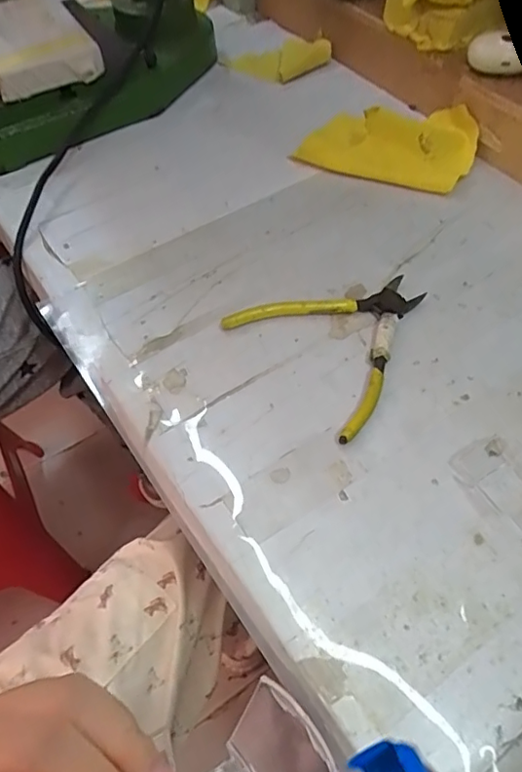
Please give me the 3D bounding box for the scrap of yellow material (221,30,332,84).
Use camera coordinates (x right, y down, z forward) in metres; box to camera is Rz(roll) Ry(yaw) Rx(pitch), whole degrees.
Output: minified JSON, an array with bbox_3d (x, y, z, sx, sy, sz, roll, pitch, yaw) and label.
[{"bbox_3d":[0.029,-0.393,0.660,0.125,0.013,0.069,-32,59,-20],"label":"scrap of yellow material"}]

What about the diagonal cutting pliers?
[{"bbox_3d":[0.066,-0.042,0.408,0.136,0.011,0.129,-35,62,-21],"label":"diagonal cutting pliers"}]

